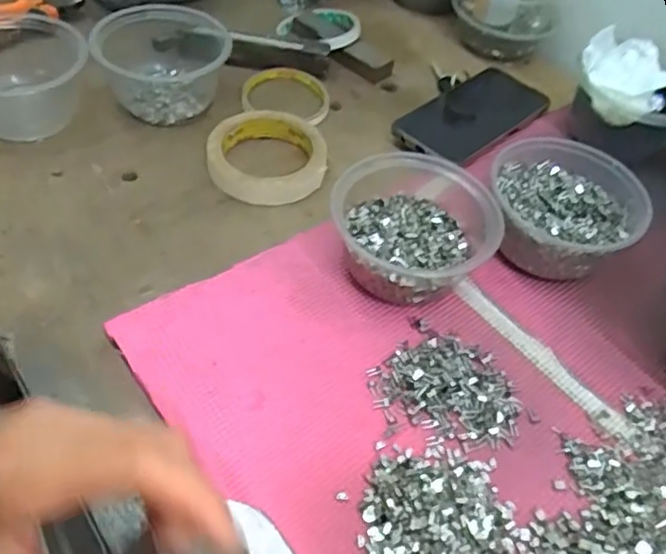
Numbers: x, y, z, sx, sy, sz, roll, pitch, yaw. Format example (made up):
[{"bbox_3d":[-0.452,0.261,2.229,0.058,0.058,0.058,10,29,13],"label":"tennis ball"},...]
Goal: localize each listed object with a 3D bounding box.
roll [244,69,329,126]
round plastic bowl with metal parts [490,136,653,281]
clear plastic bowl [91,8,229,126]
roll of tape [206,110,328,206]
[{"bbox_3d":[-0.045,-0.173,0.620,0.082,0.019,0.082,-3,51,-8],"label":"roll"},{"bbox_3d":[0.174,-0.051,0.503,0.109,0.057,0.116,3,50,-3],"label":"round plastic bowl with metal parts"},{"bbox_3d":[-0.152,-0.199,0.592,0.117,0.060,0.117,-8,52,-11],"label":"clear plastic bowl"},{"bbox_3d":[-0.056,-0.105,0.554,0.096,0.019,0.096,-4,51,-9],"label":"roll of tape"}]

